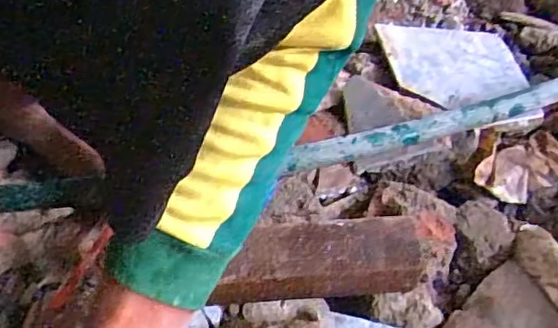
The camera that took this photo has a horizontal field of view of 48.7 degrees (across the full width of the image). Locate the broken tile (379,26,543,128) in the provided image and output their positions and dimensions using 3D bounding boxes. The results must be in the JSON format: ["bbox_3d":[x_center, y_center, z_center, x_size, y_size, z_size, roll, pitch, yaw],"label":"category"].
[{"bbox_3d":[0.166,-0.088,0.580,0.120,0.016,0.178,-5,40,3],"label":"broken tile"}]

